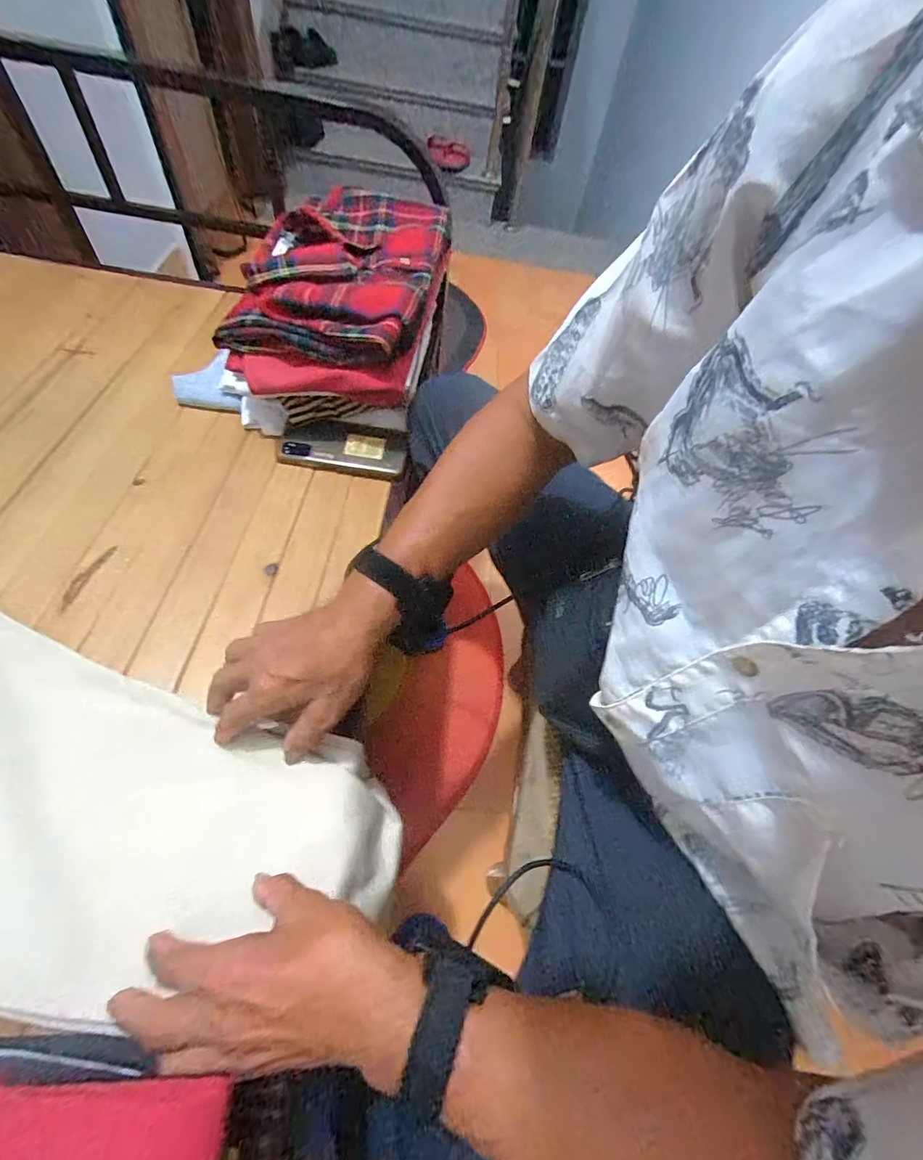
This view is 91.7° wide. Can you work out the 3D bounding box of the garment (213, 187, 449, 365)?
[{"bbox_3d":[-0.149,-0.396,0.569,0.226,0.055,0.316,11,57,-1],"label":"garment"}]

